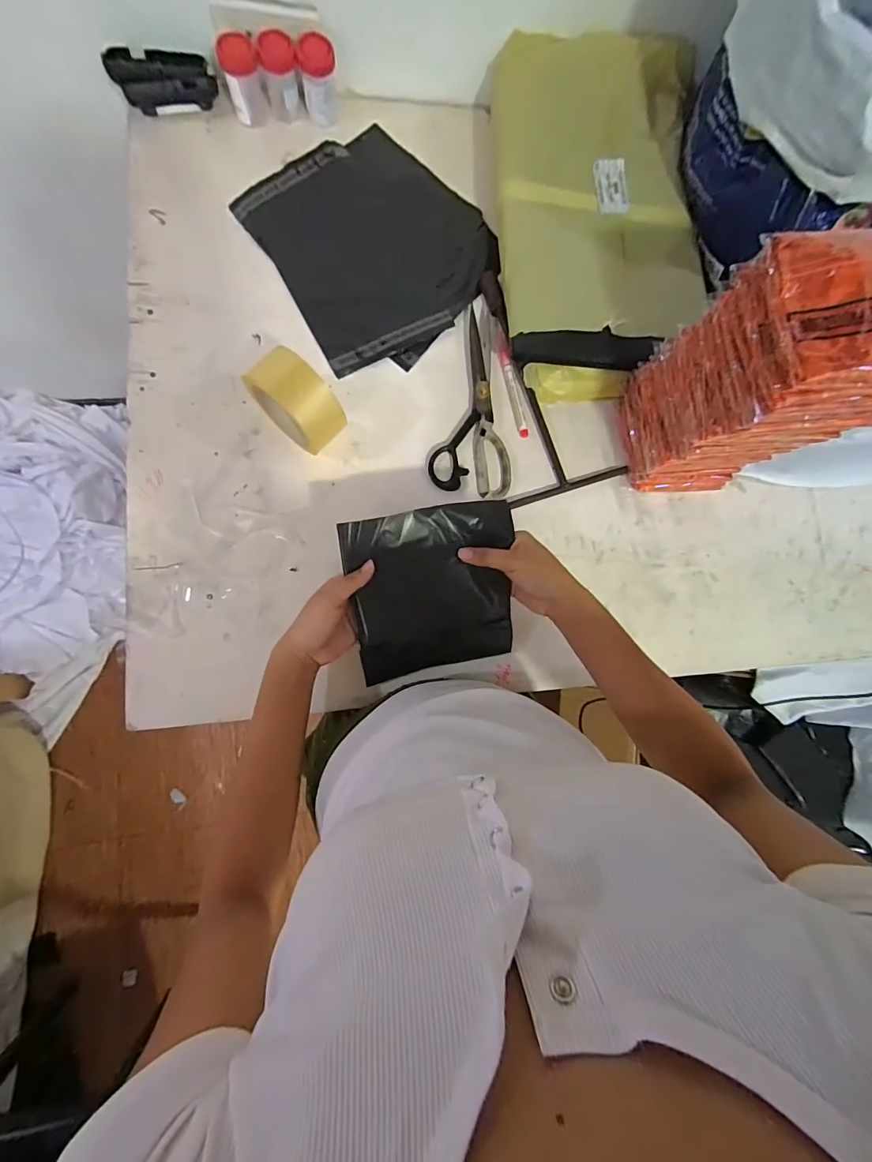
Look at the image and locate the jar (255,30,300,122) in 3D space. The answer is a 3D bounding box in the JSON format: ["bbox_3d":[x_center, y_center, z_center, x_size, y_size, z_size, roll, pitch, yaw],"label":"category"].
[{"bbox_3d":[-0.189,-0.610,0.539,0.040,0.071,0.036,-11,85,-8],"label":"jar"}]

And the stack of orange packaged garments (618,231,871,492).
[{"bbox_3d":[0.316,-0.196,0.461,0.129,0.252,0.133,-4,84,-7],"label":"stack of orange packaged garments"}]

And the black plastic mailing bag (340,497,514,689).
[{"bbox_3d":[-0.002,0.012,0.463,0.167,0.012,0.171,-10,108,-10],"label":"black plastic mailing bag"}]

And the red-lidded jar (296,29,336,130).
[{"bbox_3d":[-0.145,-0.613,0.543,0.042,0.072,0.045,1,84,-7],"label":"red-lidded jar"}]

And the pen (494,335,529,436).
[{"bbox_3d":[0.096,-0.249,0.560,0.014,0.011,0.142,-12,85,-8],"label":"pen"}]

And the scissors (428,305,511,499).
[{"bbox_3d":[0.054,-0.221,0.553,0.098,0.010,0.230,9,83,-6],"label":"scissors"}]

